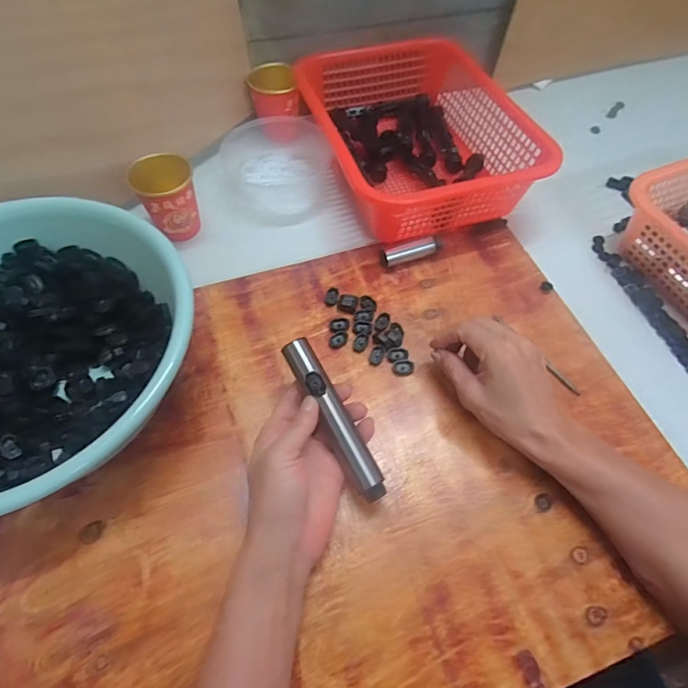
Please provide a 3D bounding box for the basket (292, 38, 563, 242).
[{"bbox_3d":[0.088,-0.281,0.593,0.241,0.090,0.312,-17,61,-11],"label":"basket"}]

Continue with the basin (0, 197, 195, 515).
[{"bbox_3d":[-0.283,0.012,0.396,0.264,0.105,0.286,1,59,-1],"label":"basin"}]

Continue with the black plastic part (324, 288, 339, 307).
[{"bbox_3d":[-0.014,-0.054,0.501,0.015,0.007,0.024,9,59,4],"label":"black plastic part"}]

